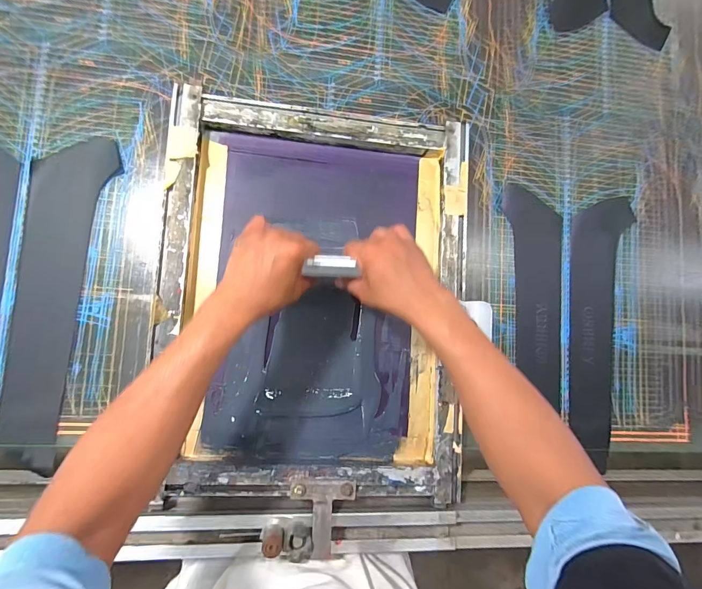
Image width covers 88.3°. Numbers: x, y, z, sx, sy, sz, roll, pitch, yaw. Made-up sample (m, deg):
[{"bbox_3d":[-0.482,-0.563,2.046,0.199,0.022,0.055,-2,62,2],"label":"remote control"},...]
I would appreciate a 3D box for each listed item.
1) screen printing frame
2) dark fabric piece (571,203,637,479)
[{"bbox_3d":[-0.046,0.003,0.509,0.413,0.032,0.527,3,85,-7],"label":"screen printing frame"},{"bbox_3d":[0.389,0.050,0.575,0.098,0.006,0.418,8,85,-7],"label":"dark fabric piece"}]

